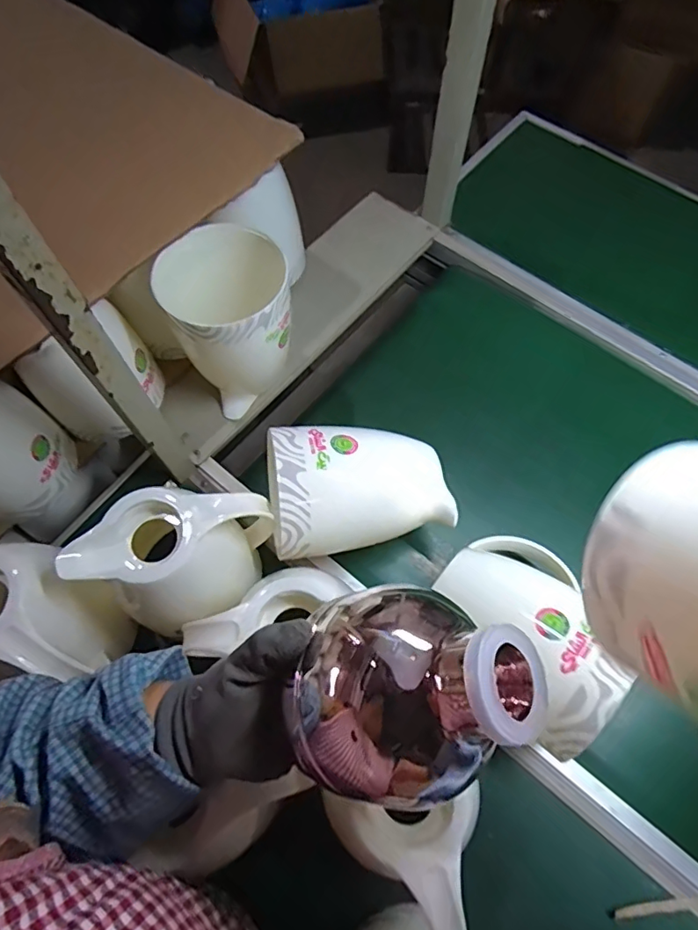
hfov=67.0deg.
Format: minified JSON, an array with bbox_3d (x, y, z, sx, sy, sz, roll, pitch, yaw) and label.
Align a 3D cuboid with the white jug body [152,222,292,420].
[{"bbox_3d":[-0.140,-0.173,0.654,0.141,0.185,0.146,-18,68,-7],"label":"white jug body"}]

